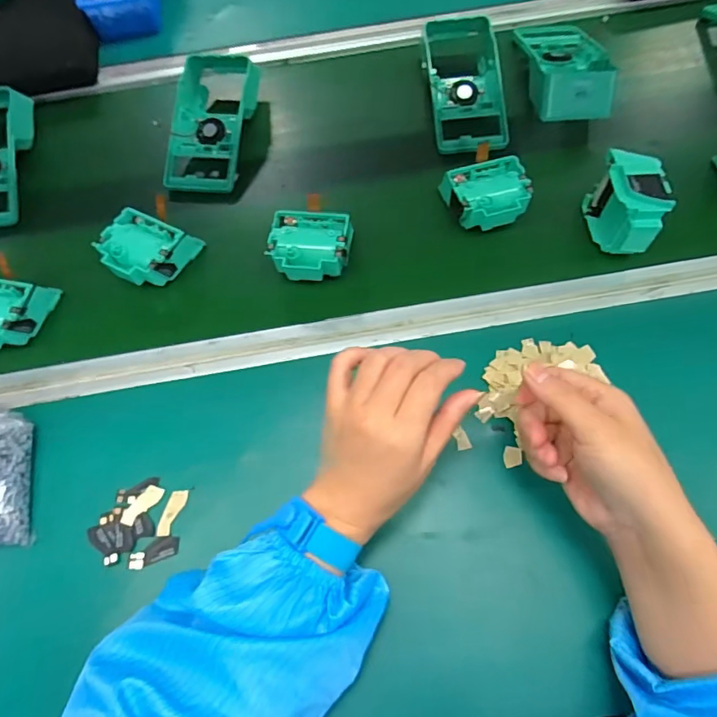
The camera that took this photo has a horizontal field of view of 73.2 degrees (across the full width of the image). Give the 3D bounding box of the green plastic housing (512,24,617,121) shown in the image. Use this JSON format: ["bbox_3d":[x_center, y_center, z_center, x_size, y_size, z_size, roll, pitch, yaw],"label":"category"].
[{"bbox_3d":[0.238,-0.346,0.563,0.081,0.051,0.172,-1,65,3],"label":"green plastic housing"}]

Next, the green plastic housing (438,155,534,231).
[{"bbox_3d":[0.130,-0.160,0.489,0.077,0.041,0.066,-15,65,-4],"label":"green plastic housing"}]

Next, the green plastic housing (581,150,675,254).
[{"bbox_3d":[0.248,-0.141,0.453,0.039,0.075,0.077,0,65,3],"label":"green plastic housing"}]

